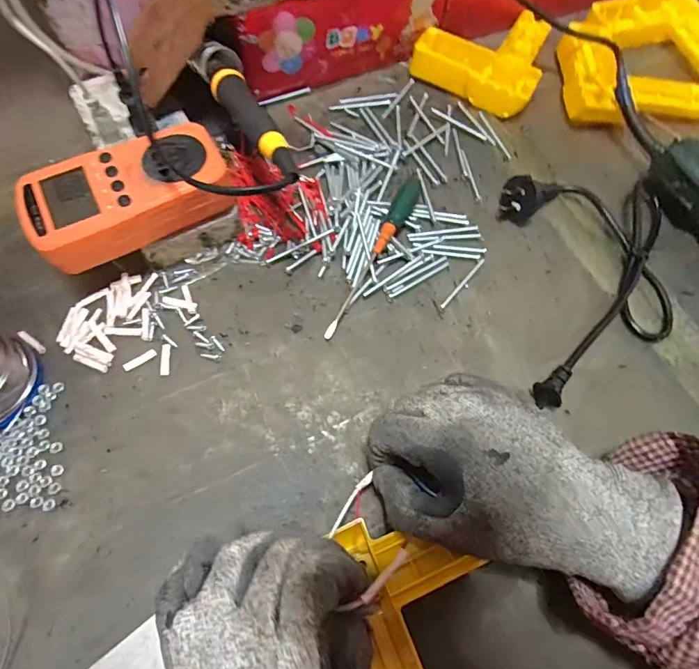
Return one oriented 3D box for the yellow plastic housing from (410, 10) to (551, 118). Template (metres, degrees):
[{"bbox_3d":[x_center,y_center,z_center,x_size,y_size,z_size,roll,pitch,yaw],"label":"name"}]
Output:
[{"bbox_3d":[0.142,-0.282,0.433,0.115,0.026,0.141,31,69,11],"label":"yellow plastic housing"}]

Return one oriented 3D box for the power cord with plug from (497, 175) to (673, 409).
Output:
[{"bbox_3d":[0.190,-0.040,0.326,0.134,0.029,0.185,1,66,-2],"label":"power cord with plug"}]

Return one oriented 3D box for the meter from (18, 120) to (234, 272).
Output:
[{"bbox_3d":[-0.146,-0.094,0.299,0.124,0.032,0.065,-27,70,-13],"label":"meter"}]

